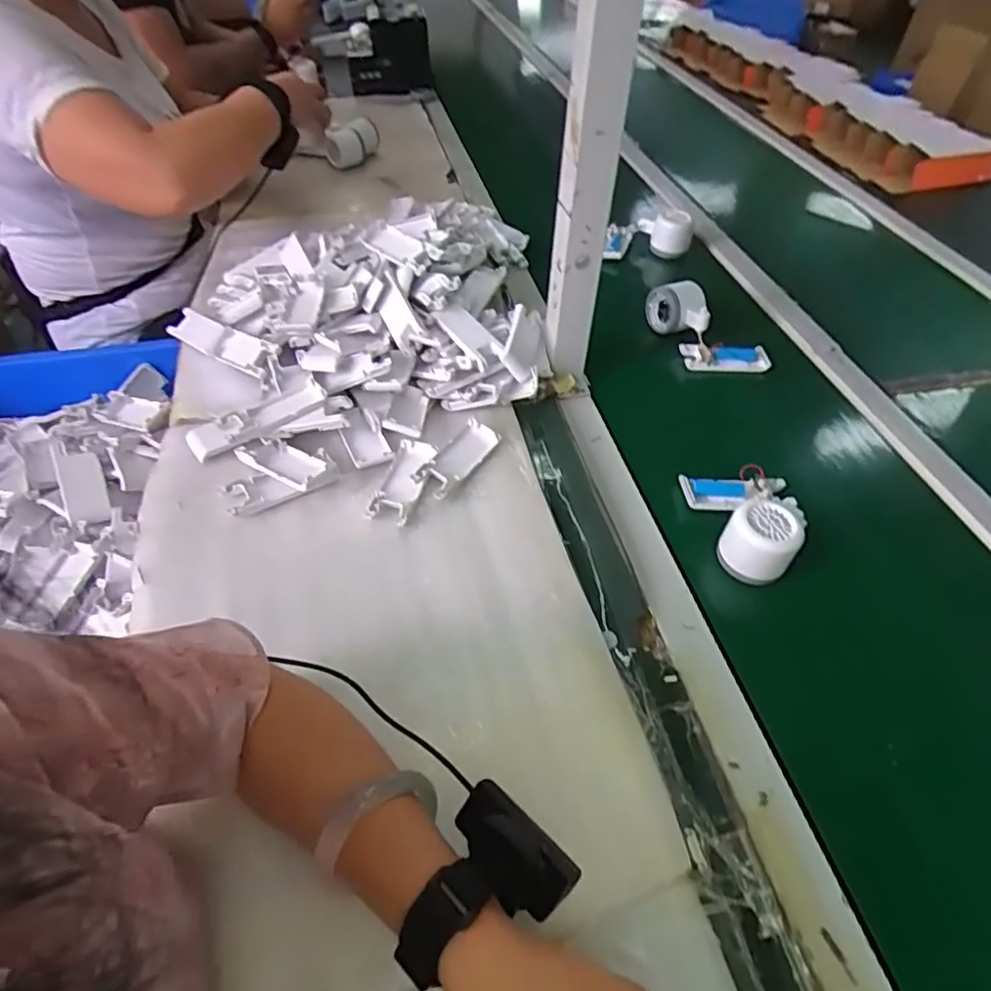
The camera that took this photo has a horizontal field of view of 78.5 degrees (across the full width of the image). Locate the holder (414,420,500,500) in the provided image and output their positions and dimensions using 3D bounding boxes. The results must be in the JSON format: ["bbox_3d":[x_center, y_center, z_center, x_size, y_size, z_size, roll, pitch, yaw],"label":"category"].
[{"bbox_3d":[-0.035,-0.036,0.598,0.040,0.011,0.099,27,52,19],"label":"holder"}]

